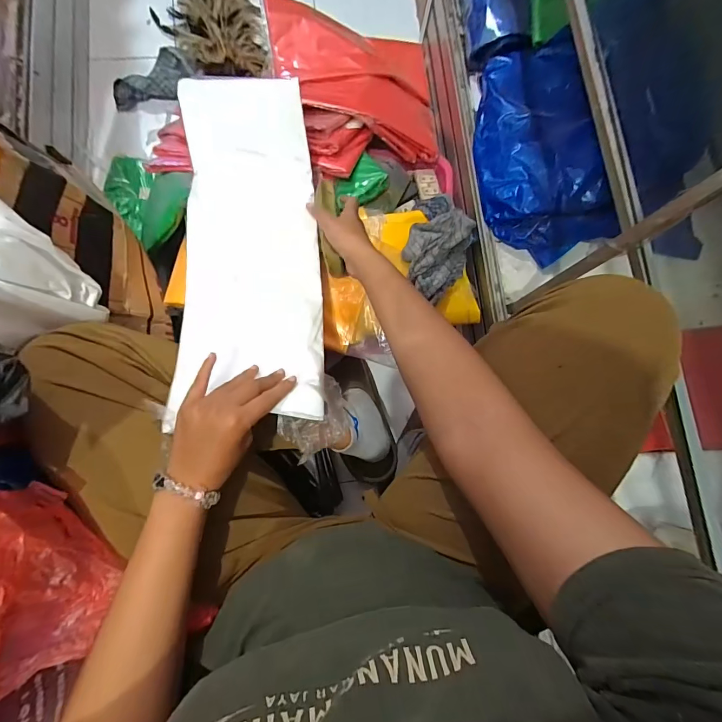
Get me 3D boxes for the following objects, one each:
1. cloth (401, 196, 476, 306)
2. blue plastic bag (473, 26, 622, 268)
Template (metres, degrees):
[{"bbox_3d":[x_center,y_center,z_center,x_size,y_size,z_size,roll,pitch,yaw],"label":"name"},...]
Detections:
[{"bbox_3d":[0.122,-0.174,0.571,0.103,0.066,0.162,19,80,-1],"label":"cloth"},{"bbox_3d":[0.281,-0.335,0.586,0.181,0.063,0.331,-11,82,-6],"label":"blue plastic bag"}]

